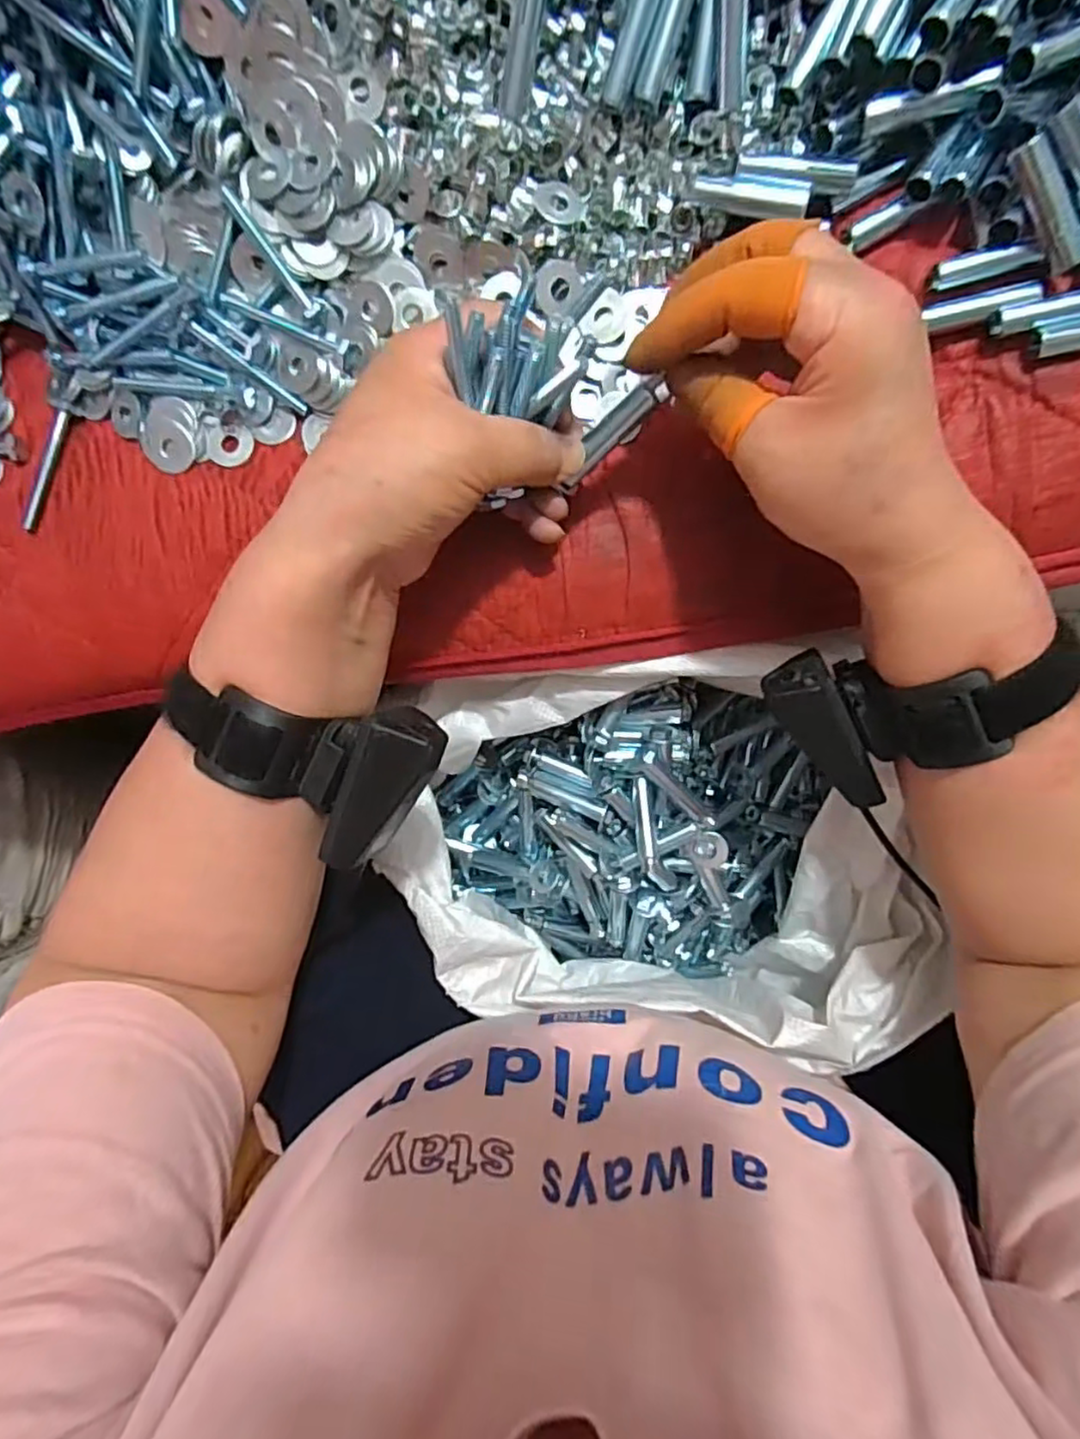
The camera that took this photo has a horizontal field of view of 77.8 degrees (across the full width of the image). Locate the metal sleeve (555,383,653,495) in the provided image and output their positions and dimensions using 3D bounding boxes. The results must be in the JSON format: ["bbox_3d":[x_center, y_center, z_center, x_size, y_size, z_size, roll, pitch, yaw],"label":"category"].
[{"bbox_3d":[0.026,-0.112,0.270,0.010,0.009,0.050,48,121,0],"label":"metal sleeve"}]

